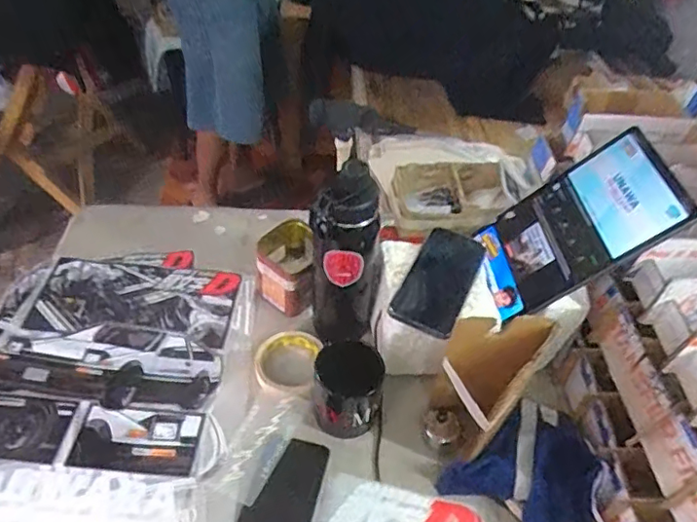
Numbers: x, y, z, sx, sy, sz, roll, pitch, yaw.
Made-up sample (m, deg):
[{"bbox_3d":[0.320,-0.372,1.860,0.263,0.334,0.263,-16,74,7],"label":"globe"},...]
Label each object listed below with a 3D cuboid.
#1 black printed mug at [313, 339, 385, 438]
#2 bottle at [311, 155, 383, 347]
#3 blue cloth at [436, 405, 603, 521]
[{"bbox_3d":[0.000,0.155,0.676,0.085,0.113,0.071,9,46,3],"label":"black printed mug"},{"bbox_3d":[-0.001,0.020,0.716,0.097,0.286,0.097,6,46,-1],"label":"bottle"},{"bbox_3d":[0.215,0.237,0.652,0.166,0.061,0.150,30,51,21],"label":"blue cloth"}]

